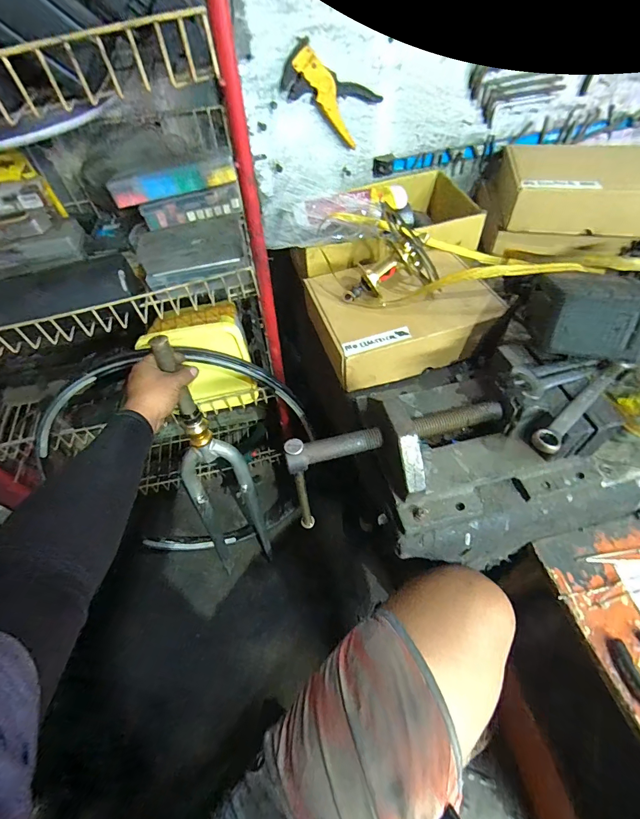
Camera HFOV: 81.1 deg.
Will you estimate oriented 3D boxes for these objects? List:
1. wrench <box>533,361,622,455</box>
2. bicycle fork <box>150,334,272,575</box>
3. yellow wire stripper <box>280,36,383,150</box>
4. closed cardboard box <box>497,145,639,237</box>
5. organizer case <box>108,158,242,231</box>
[{"bbox_3d":[0.292,-0.007,0.419,0.167,0.008,0.024,-37,59,-21],"label":"wrench"},{"bbox_3d":[-0.217,0.135,0.771,0.119,0.619,0.037,-10,37,-3],"label":"bicycle fork"},{"bbox_3d":[0.020,-0.530,0.632,0.164,0.083,0.021,13,44,-35],"label":"yellow wire stripper"},{"bbox_3d":[0.479,-0.399,0.679,0.267,0.074,0.178,7,54,10],"label":"closed cardboard box"},{"bbox_3d":[-0.221,-0.336,0.603,0.183,0.087,0.039,-16,54,-7],"label":"organizer case"}]

